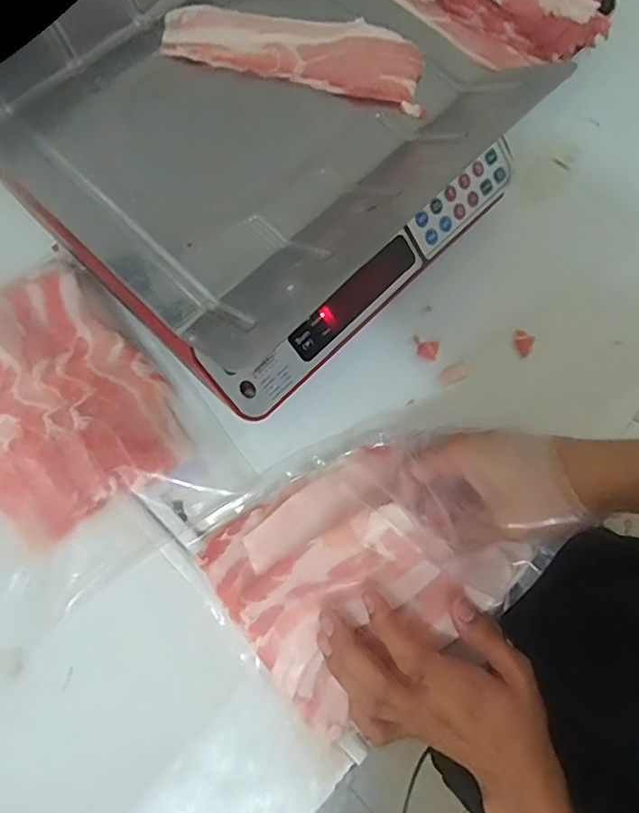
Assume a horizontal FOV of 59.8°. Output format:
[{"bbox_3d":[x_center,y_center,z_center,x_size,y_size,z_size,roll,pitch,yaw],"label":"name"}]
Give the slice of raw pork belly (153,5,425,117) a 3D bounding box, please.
[{"bbox_3d":[-0.020,-0.304,0.467,0.220,0.017,0.068,16,70,7],"label":"slice of raw pork belly"}]

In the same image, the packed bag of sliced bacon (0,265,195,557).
[{"bbox_3d":[-0.224,-0.013,0.460,0.156,0.026,0.217,-33,72,-11],"label":"packed bag of sliced bacon"}]

